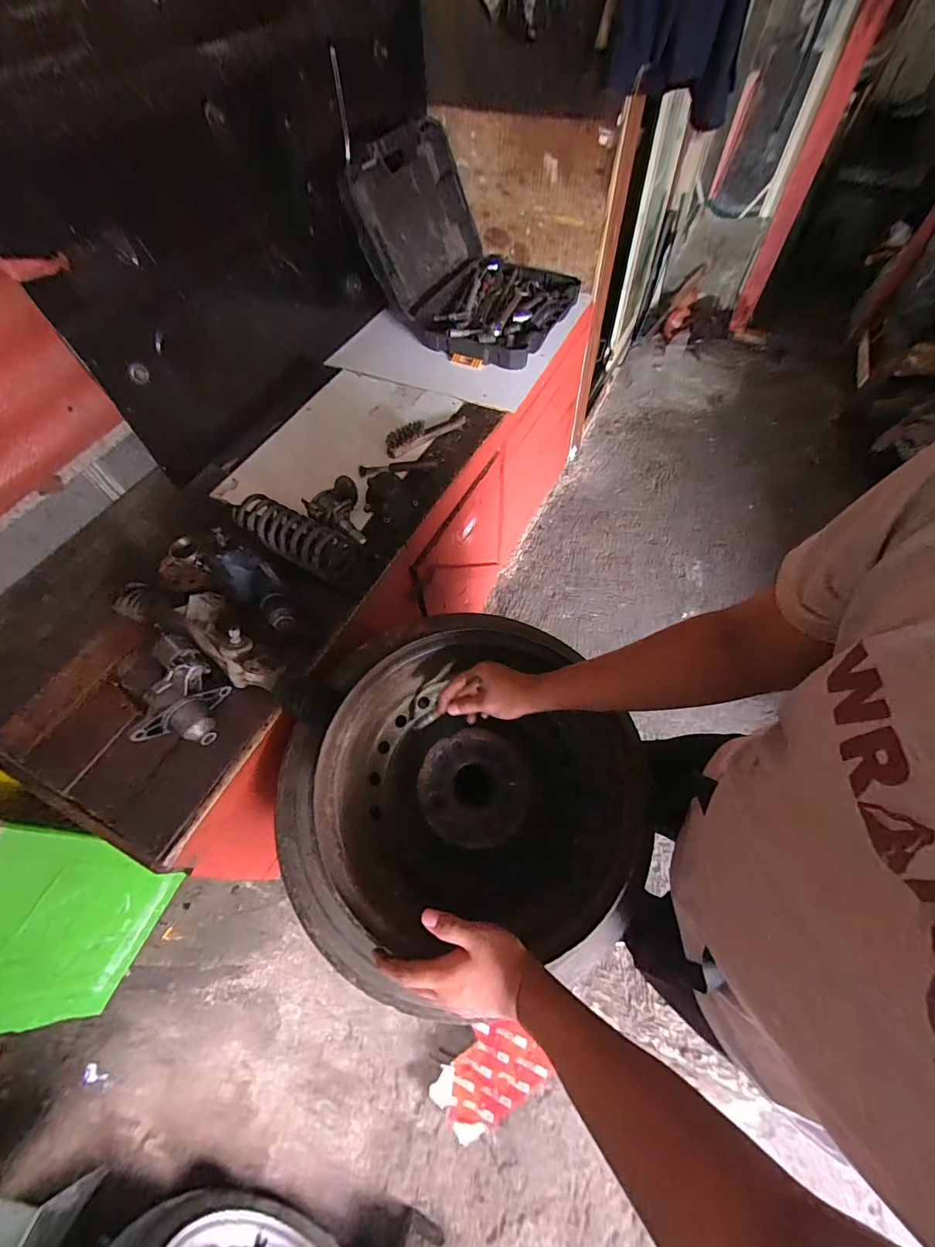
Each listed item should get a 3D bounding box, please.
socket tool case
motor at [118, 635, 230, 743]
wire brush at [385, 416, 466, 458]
[{"bbox_3d":[0.033,-1.005,1.184,0.497,0.359,0.459,27,63,18],"label":"socket tool case"},{"bbox_3d":[-0.452,0.116,0.687,0.125,0.097,0.175,-29,61,-14],"label":"motor"},{"bbox_3d":[-0.093,-0.448,1.020,0.216,0.047,0.045,-30,62,-15],"label":"wire brush"}]

